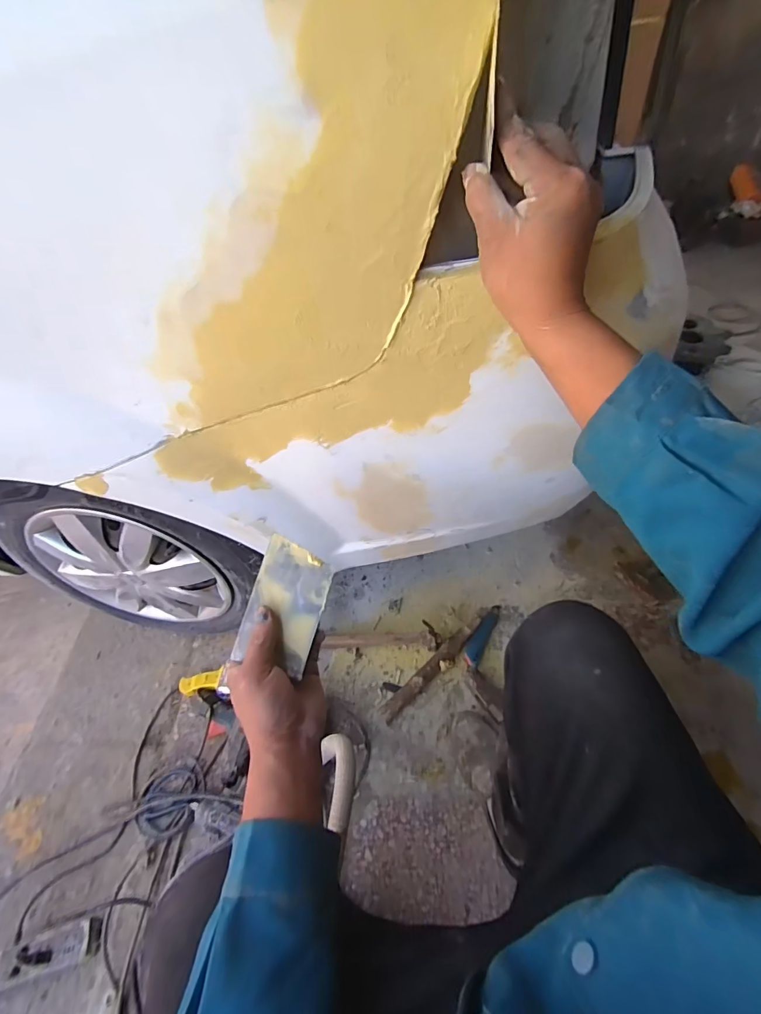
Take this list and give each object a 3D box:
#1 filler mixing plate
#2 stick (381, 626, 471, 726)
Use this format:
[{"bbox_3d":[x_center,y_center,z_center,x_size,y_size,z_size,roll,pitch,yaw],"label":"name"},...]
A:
[{"bbox_3d":[-0.095,0.097,0.441,0.072,0.004,0.118,17,81,7],"label":"filler mixing plate"},{"bbox_3d":[0.106,0.361,0.954,0.261,0.034,0.036,-39,58,-24],"label":"stick"}]

